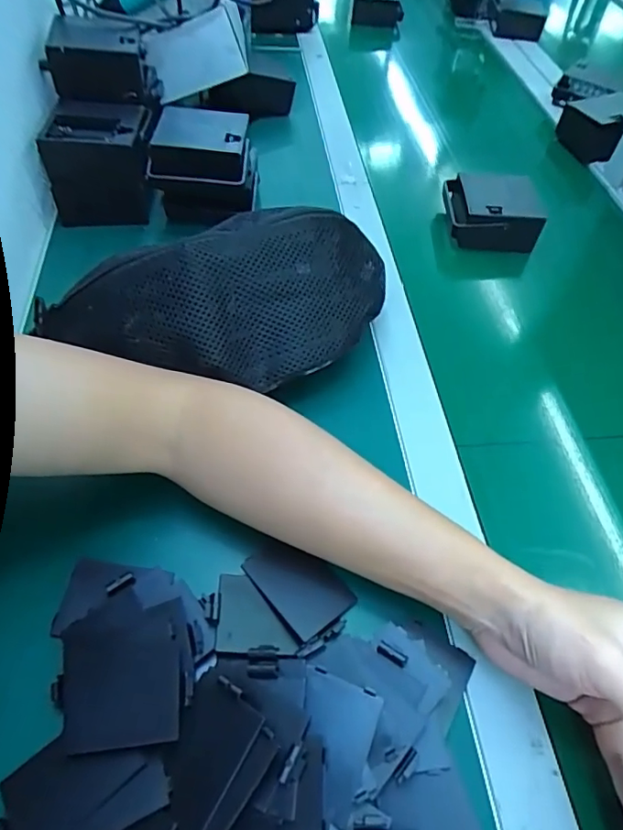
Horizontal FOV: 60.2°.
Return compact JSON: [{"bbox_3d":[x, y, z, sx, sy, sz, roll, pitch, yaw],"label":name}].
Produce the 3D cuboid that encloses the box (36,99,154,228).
[{"bbox_3d":[-0.206,-0.250,0.533,0.095,0.079,0.093,-3,53,-6],"label":"box"}]

